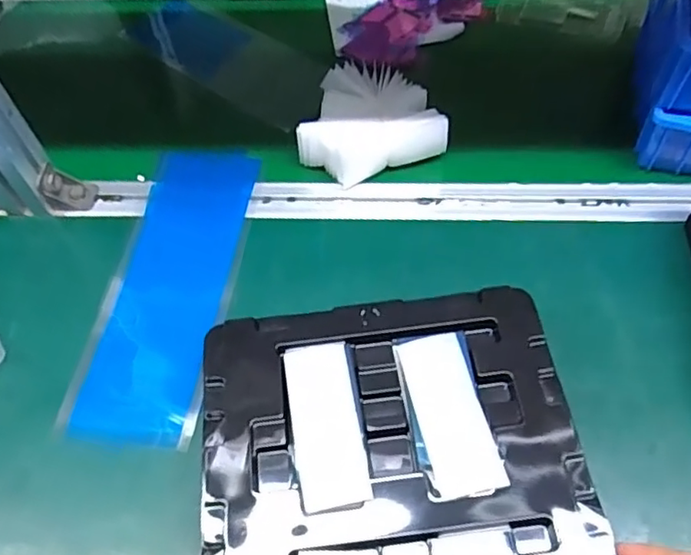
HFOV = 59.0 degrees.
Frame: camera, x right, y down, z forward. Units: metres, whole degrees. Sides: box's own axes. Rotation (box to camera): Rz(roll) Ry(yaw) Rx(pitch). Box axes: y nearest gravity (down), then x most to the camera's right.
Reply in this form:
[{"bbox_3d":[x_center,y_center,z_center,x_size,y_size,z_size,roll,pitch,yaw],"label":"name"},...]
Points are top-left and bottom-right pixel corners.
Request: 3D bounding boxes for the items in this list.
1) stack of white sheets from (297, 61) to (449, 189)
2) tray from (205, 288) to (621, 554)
[{"bbox_3d":[0.017,-0.137,0.544,0.123,0.057,0.097,-14,56,-6],"label":"stack of white sheets"},{"bbox_3d":[0.032,0.137,0.338,0.213,0.019,0.271,-7,56,-1],"label":"tray"}]

